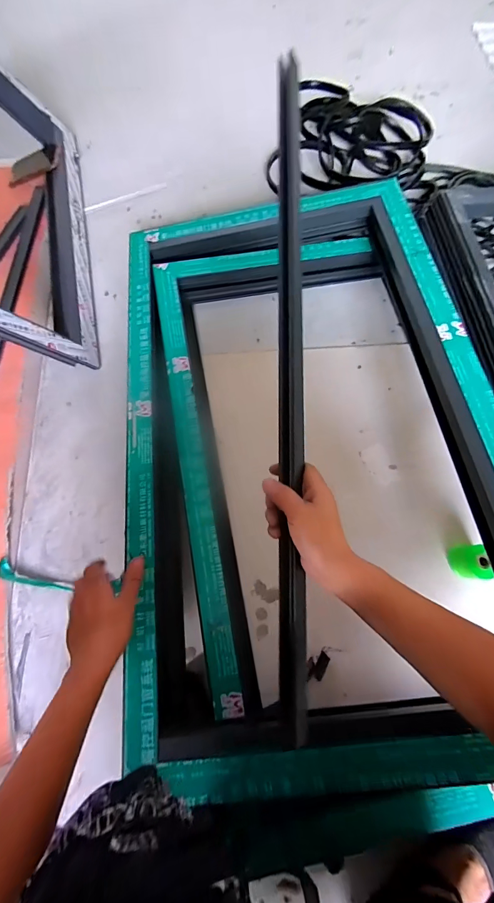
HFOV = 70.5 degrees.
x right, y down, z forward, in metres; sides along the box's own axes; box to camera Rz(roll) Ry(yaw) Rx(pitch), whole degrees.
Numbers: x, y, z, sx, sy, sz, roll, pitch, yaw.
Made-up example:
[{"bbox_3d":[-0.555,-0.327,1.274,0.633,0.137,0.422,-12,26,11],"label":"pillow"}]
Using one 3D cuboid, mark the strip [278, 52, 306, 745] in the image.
[{"bbox_3d":[0.053,-0.098,0.414,0.028,0.016,0.788,1,83,-1],"label":"strip"}]

